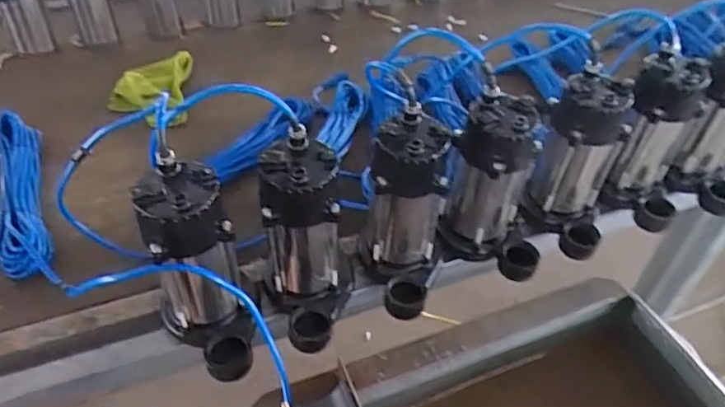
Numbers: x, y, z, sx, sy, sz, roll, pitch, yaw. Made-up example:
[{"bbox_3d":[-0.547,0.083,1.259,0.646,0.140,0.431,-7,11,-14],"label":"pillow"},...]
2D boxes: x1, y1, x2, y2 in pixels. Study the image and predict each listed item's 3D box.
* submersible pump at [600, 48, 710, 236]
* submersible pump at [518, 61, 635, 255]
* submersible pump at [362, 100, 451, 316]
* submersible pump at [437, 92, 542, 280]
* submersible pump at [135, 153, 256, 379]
[{"bbox_3d":[0.453,-0.094,0.842,0.123,0.244,0.120,22,47,20],"label":"submersible pump"},{"bbox_3d":[0.311,-0.049,0.794,0.116,0.243,0.122,14,45,13],"label":"submersible pump"},{"bbox_3d":[0.050,0.019,0.702,0.108,0.227,0.140,7,44,6],"label":"submersible pump"},{"bbox_3d":[0.185,-0.016,0.751,0.138,0.242,0.116,6,44,4],"label":"submersible pump"},{"bbox_3d":[-0.187,0.084,0.633,0.111,0.238,0.154,-17,47,-19],"label":"submersible pump"}]

